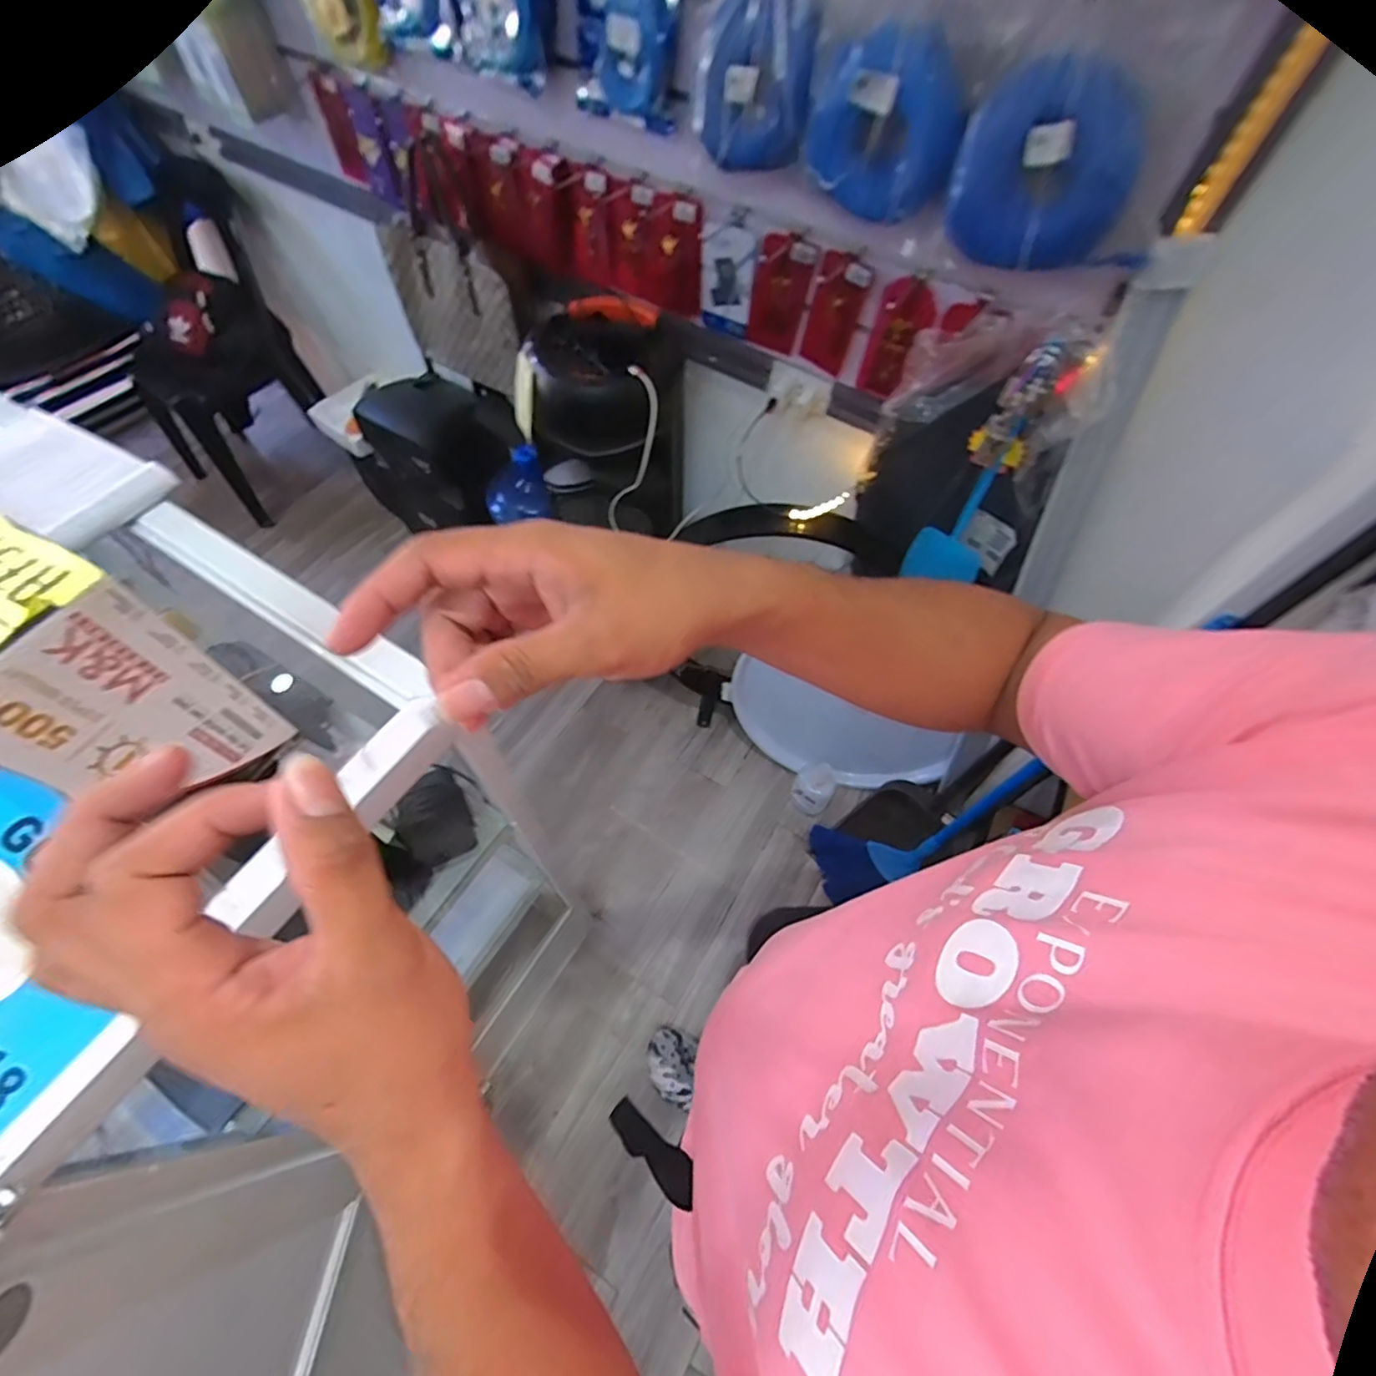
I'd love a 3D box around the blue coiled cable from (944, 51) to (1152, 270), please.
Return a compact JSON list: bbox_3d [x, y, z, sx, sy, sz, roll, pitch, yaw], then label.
[{"bbox_3d":[0.383,-0.540,0.639,0.192,0.221,0.061,31,88,23],"label":"blue coiled cable"}]

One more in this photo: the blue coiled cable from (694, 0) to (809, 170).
[{"bbox_3d":[0.071,-0.711,0.697,0.030,0.162,0.160,-37,68,-21],"label":"blue coiled cable"}]

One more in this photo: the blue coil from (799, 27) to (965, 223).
[{"bbox_3d":[0.216,-0.622,0.671,0.052,0.165,0.169,-38,68,-21],"label":"blue coil"}]

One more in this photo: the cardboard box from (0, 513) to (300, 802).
[{"bbox_3d":[-0.345,0.000,0.347,0.092,0.157,0.095,26,62,12],"label":"cardboard box"}]

